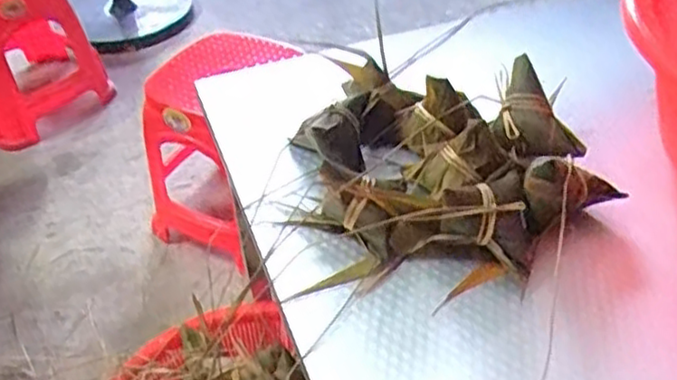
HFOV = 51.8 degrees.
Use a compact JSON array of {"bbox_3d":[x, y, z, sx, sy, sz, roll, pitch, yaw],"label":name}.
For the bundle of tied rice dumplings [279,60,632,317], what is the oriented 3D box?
[{"bbox_3d":[0.087,-0.033,0.675,0.283,0.070,0.286,-2,42,2],"label":"bundle of tied rice dumplings"}]

